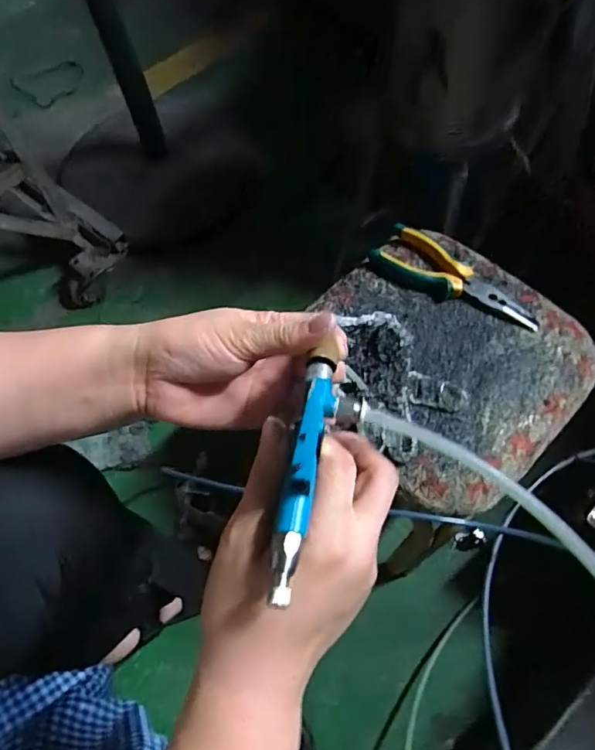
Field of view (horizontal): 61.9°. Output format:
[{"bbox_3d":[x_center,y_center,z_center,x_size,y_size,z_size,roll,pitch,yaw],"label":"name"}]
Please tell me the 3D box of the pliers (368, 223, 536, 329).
[{"bbox_3d":[0.166,-0.098,0.540,0.184,0.015,0.063,39,72,18],"label":"pliers"}]

